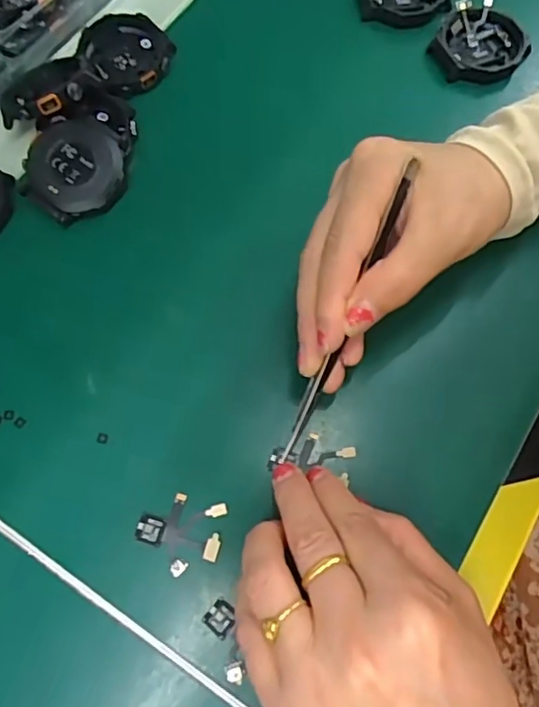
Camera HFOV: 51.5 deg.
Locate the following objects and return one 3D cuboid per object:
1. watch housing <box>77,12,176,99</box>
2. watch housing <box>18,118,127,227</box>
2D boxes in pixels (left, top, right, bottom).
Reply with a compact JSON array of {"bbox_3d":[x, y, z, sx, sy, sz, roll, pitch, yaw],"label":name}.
[{"bbox_3d":[-0.080,-0.170,0.315,0.050,0.015,0.053,0,69,0],"label":"watch housing"},{"bbox_3d":[-0.099,-0.093,0.284,0.051,0.011,0.050,-23,89,-2],"label":"watch housing"}]

